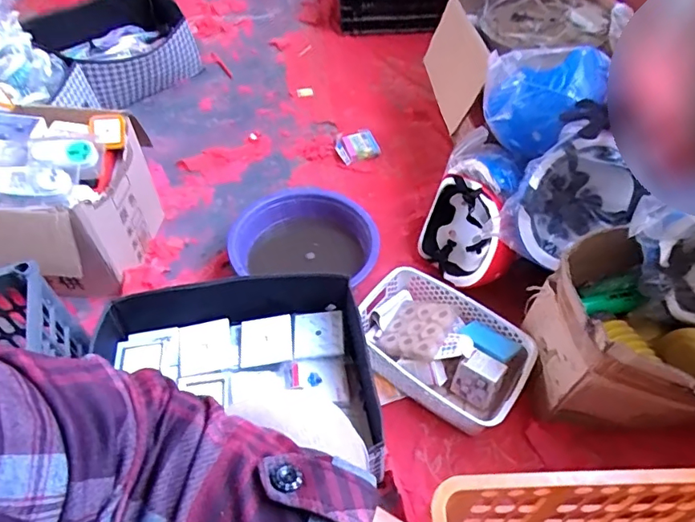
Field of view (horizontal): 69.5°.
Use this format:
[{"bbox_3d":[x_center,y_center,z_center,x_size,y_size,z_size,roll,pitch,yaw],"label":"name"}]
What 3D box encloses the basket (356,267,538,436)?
[{"bbox_3d":[0.163,0.147,0.890,0.304,0.075,0.207,32,58,25],"label":"basket"}]

